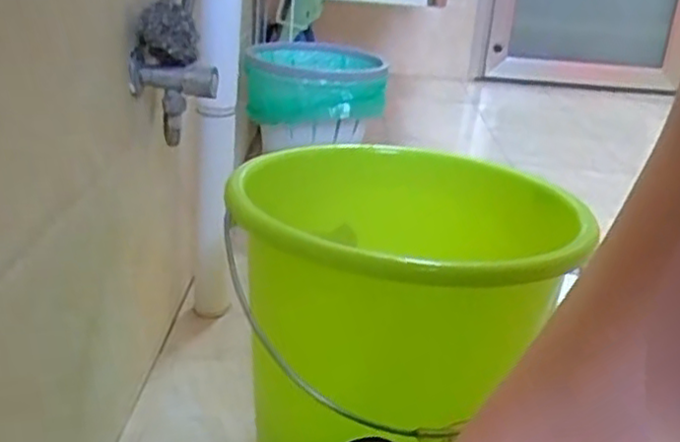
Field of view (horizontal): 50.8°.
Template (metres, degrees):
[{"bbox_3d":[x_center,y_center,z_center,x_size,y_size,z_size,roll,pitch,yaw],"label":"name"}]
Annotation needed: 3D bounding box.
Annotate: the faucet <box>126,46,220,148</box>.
[{"bbox_3d":[-0.167,-0.120,0.720,0.085,0.086,0.034,-5,24,-20],"label":"faucet"}]

